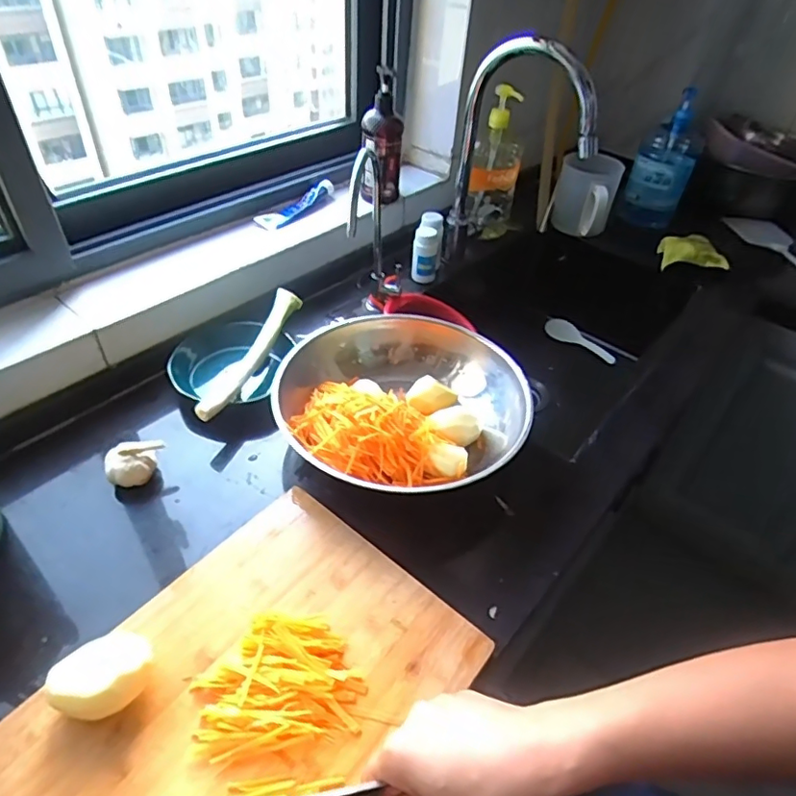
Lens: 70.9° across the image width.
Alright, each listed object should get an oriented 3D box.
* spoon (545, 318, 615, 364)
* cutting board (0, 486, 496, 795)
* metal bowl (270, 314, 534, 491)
[{"bbox_3d":[0.402,-0.127,1.227,0.168,0.017,0.049,33,50,26],"label":"spoon"},{"bbox_3d":[-0.129,0.248,0.457,0.263,0.026,0.368,32,49,25],"label":"cutting board"},{"bbox_3d":[0.009,0.012,0.707,0.289,0.082,0.286,3,43,-3],"label":"metal bowl"}]

